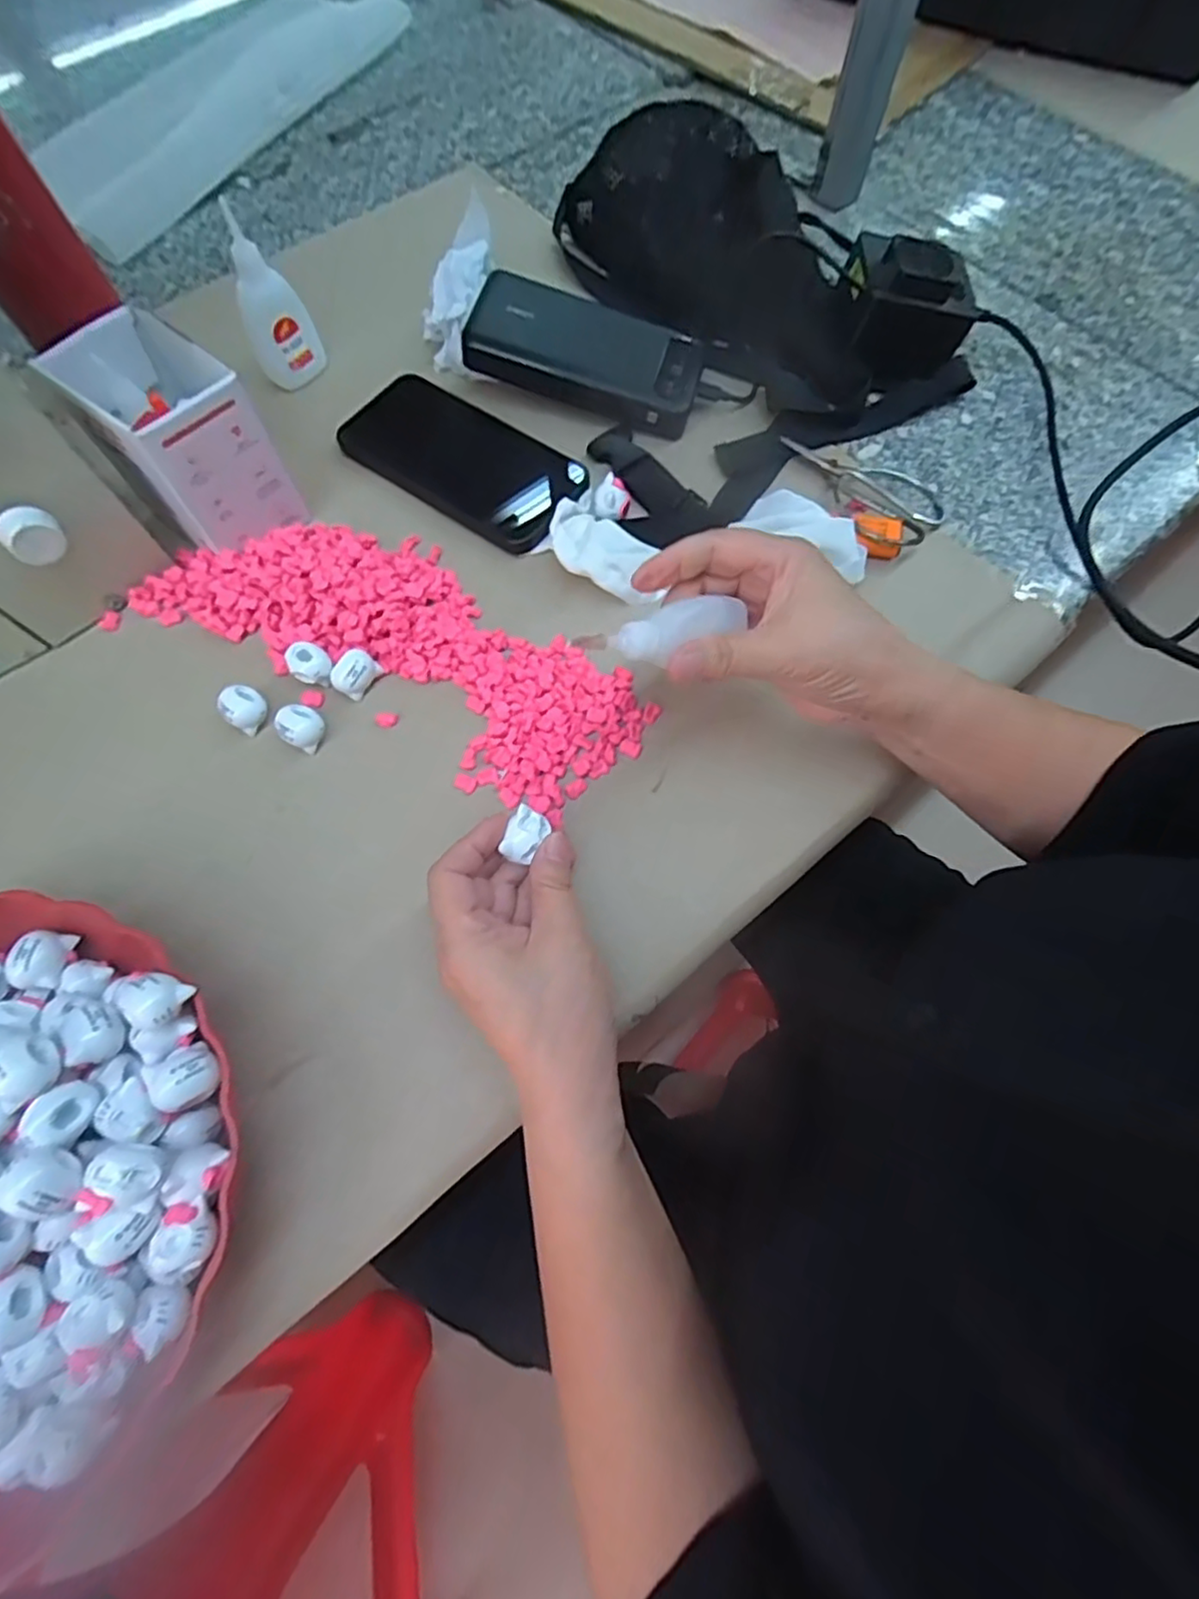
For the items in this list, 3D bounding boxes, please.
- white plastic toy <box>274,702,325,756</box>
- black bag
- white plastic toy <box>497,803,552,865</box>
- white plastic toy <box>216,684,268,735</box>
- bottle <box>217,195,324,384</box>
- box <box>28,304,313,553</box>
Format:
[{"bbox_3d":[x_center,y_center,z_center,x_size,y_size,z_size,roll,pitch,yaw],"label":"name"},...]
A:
[{"bbox_3d":[-0.164,-0.040,0.360,0.022,0.018,0.023,42,74,14],"label":"white plastic toy"},{"bbox_3d":[0.103,-0.377,0.458,0.126,0.071,0.304,-35,73,-13],"label":"black bag"},{"bbox_3d":[-0.034,0.016,0.305,0.017,0.007,0.023,26,71,9],"label":"white plastic toy"},{"bbox_3d":[-0.197,-0.050,0.363,0.021,0.021,0.022,0,69,0],"label":"white plastic toy"},{"bbox_3d":[-0.213,-0.318,0.425,0.045,0.090,0.028,-25,71,-10],"label":"bottle"},{"bbox_3d":[-0.240,-0.203,0.376,0.076,0.093,0.093,-42,75,-15],"label":"box"}]

